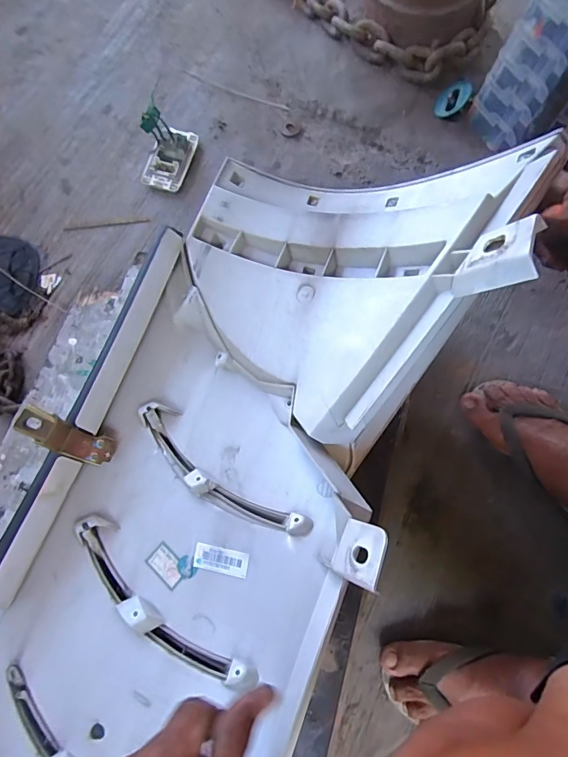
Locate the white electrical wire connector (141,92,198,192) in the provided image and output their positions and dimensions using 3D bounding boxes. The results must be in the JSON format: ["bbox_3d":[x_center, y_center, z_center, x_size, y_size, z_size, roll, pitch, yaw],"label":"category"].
[{"bbox_3d":[-0.183,-0.362,0.636,0.063,0.072,0.115,18,78,4],"label":"white electrical wire connector"}]

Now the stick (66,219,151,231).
[{"bbox_3d":[-0.277,-0.240,0.642,0.131,0.005,0.008,-6,75,-2],"label":"stick"}]

